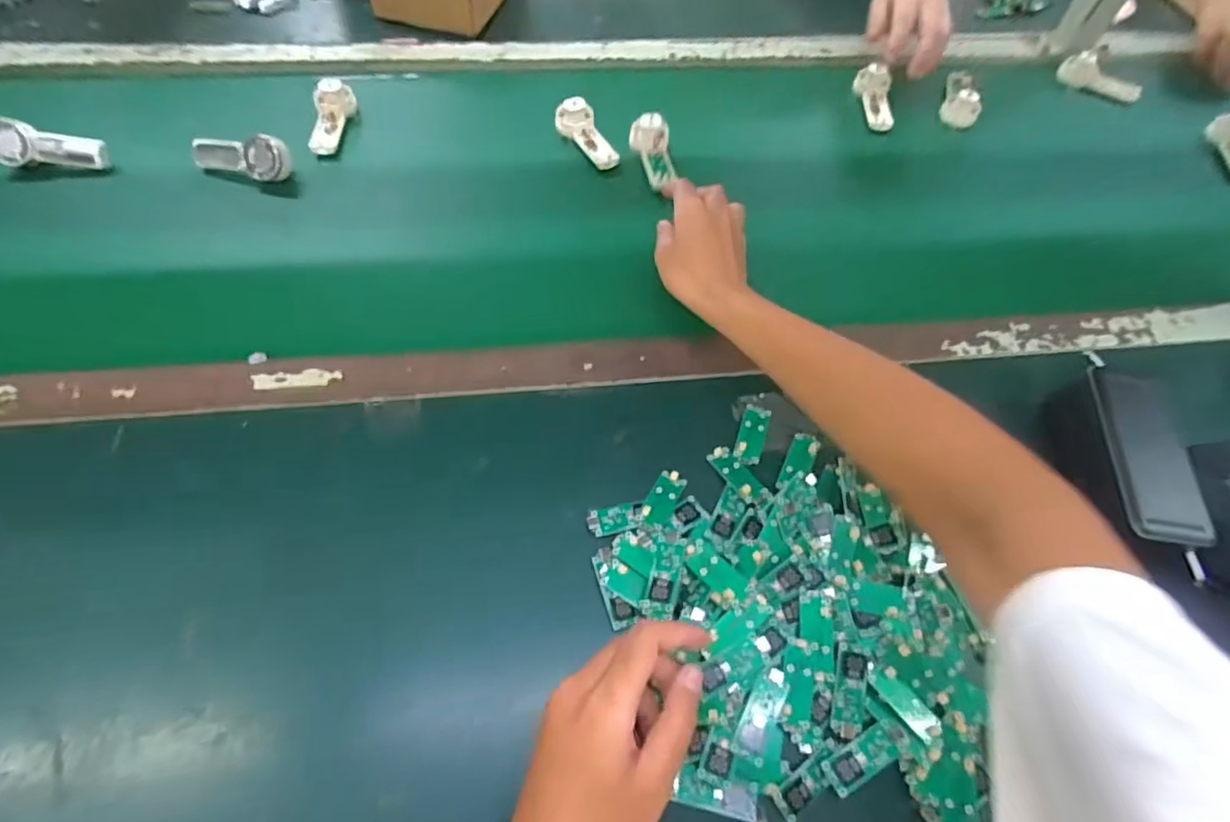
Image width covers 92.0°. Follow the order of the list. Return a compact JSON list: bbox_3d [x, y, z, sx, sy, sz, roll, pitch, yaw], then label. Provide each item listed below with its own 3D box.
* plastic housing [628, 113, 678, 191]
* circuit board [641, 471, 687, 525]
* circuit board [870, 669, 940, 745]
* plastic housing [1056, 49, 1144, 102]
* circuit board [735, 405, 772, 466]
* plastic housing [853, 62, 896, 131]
[{"bbox_3d":[0.041,-0.257,0.593,0.038,0.024,0.080,-9,75,-9],"label":"plastic housing"},{"bbox_3d":[0.035,0.061,0.417,0.019,0.007,0.045,25,60,11],"label":"circuit board"},{"bbox_3d":[0.173,0.177,0.358,0.046,0.004,0.018,41,55,11],"label":"circuit board"},{"bbox_3d":[0.591,-0.407,0.719,0.093,0.033,0.024,26,61,12],"label":"plastic housing"},{"bbox_3d":[0.104,0.017,0.449,0.018,0.004,0.051,18,59,7],"label":"circuit board"},{"bbox_3d":[0.297,-0.355,0.672,0.033,0.025,0.087,-2,73,-4],"label":"plastic housing"}]

